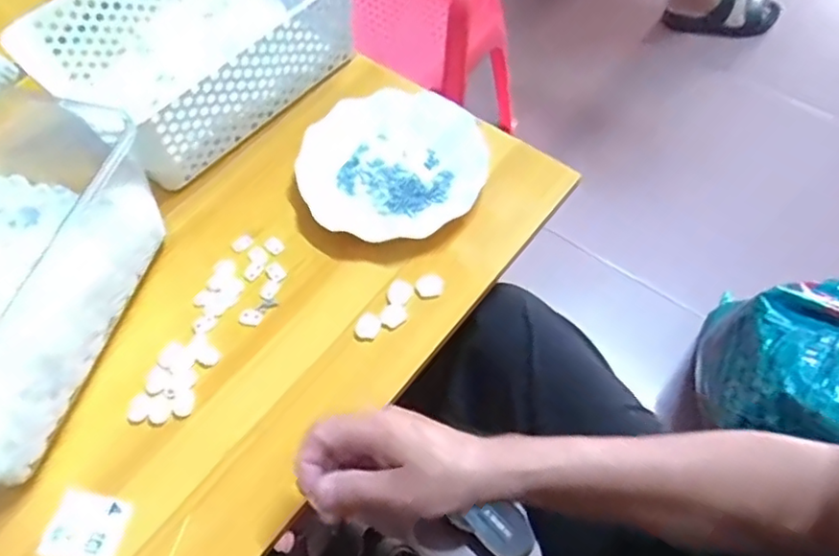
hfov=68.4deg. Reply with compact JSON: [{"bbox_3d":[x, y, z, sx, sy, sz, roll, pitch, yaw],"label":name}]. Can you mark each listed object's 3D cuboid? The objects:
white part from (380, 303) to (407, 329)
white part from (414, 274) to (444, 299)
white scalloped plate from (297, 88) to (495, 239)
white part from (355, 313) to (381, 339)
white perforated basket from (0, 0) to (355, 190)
[{"bbox_3d":[-0.023,0.033,0.547,0.020,0.004,0.023,39,69,22],"label":"white part"},{"bbox_3d":[0.009,0.008,0.558,0.026,0.008,0.020,-9,60,-3],"label":"white part"},{"bbox_3d":[-0.027,-0.116,0.620,0.182,0.021,0.173,-1,60,2],"label":"white scalloped plate"},{"bbox_3d":[-0.045,0.042,0.541,0.020,0.007,0.022,-1,60,2],"label":"white part"},{"bbox_3d":[-0.227,-0.249,0.644,0.203,0.097,0.300,37,68,21],"label":"white perforated basket"}]

